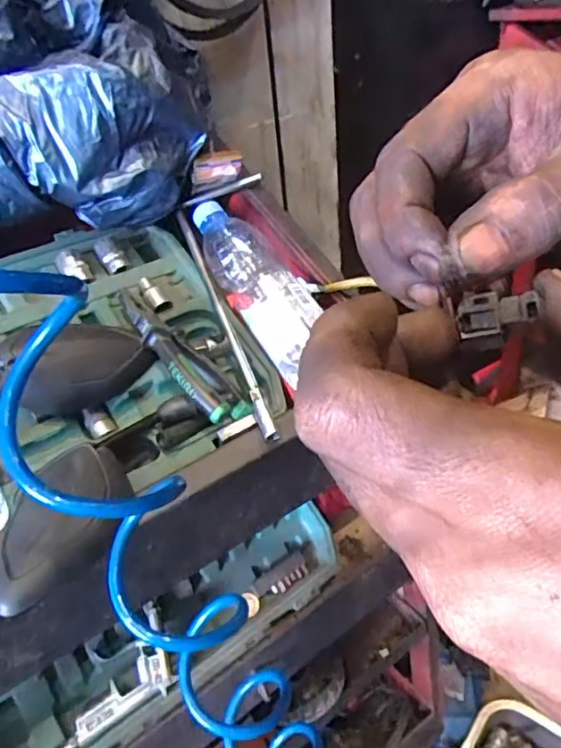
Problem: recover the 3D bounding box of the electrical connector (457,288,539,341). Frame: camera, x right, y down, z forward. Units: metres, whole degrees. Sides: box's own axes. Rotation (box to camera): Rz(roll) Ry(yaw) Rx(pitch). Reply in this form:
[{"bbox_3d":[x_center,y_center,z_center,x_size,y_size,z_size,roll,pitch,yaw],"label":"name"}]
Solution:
[{"bbox_3d":[0.058,-0.017,0.155,0.019,0.010,0.009,-5,35,3],"label":"electrical connector"}]

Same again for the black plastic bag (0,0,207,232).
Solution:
[{"bbox_3d":[-0.260,-0.252,0.539,0.348,0.218,0.167,-15,36,-10],"label":"black plastic bag"}]

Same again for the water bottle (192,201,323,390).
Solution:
[{"bbox_3d":[-0.020,-0.086,0.567,0.067,0.066,0.225,-22,60,-19],"label":"water bottle"}]

